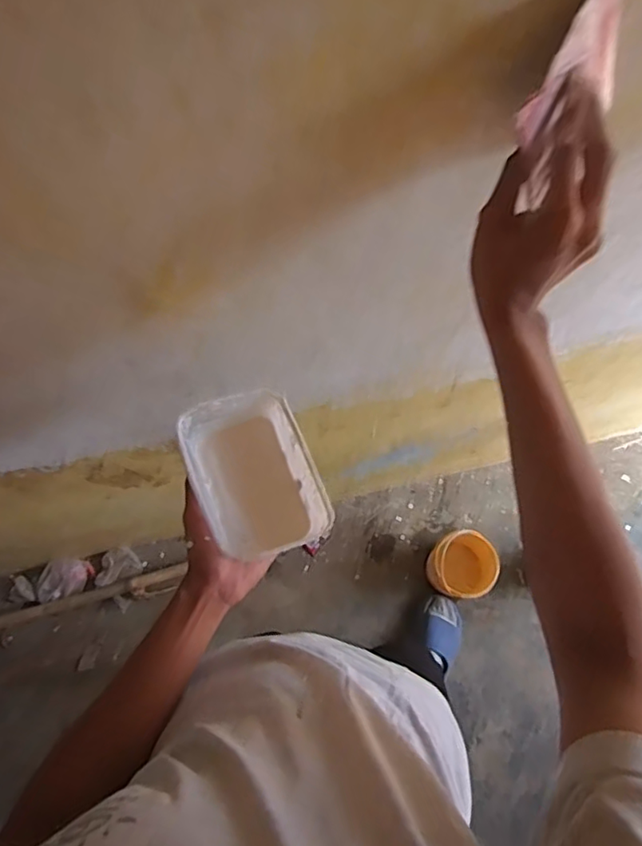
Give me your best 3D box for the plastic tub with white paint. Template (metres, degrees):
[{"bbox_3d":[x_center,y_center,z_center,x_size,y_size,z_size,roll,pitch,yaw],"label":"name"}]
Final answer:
[{"bbox_3d":[-0.069,0.054,0.605,0.119,0.065,0.167,-21,71,-8],"label":"plastic tub with white paint"}]

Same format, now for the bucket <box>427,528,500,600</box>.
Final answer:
[{"bbox_3d":[0.362,0.380,1.518,0.155,0.180,0.162,0,69,0],"label":"bucket"}]

